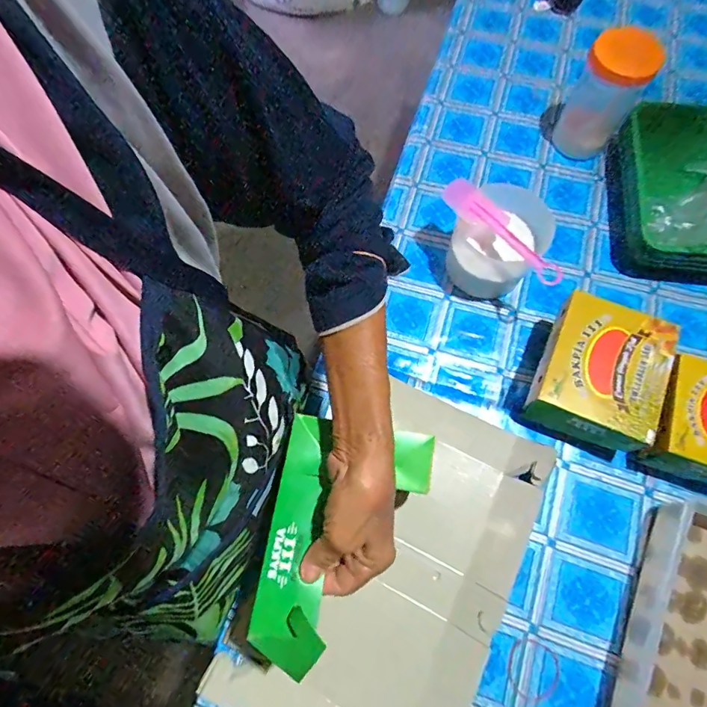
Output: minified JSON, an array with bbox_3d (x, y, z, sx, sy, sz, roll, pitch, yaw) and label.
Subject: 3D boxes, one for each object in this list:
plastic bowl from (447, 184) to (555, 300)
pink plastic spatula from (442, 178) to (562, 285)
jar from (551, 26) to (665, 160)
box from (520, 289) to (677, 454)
[{"bbox_3d":[0.207,-0.156,0.620,0.117,0.112,0.114,0,71,1],"label":"plastic bowl"},{"bbox_3d":[0.195,-0.161,0.557,0.048,0.020,0.190,-40,72,-13],"label":"pink plastic spatula"},{"bbox_3d":[0.381,-0.394,0.654,0.095,0.165,0.097,32,75,12],"label":"jar"},{"bbox_3d":[0.300,0.029,0.536,0.126,0.106,0.161,25,73,10],"label":"box"}]

